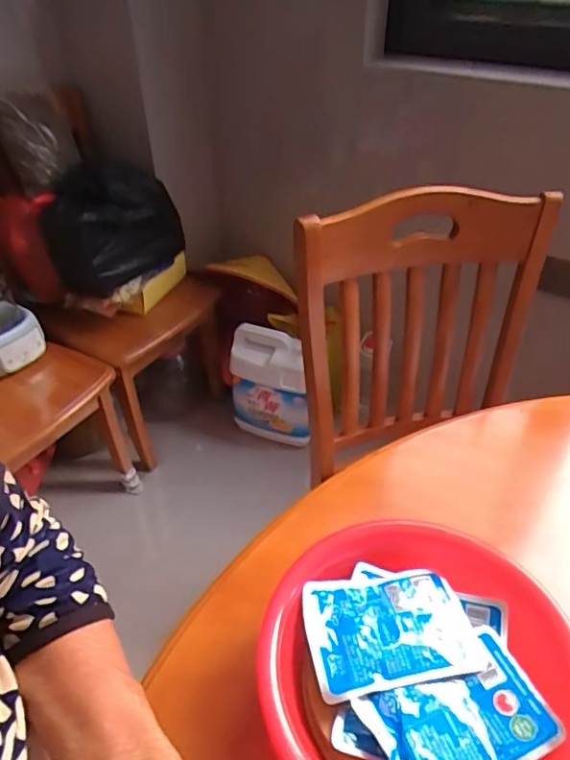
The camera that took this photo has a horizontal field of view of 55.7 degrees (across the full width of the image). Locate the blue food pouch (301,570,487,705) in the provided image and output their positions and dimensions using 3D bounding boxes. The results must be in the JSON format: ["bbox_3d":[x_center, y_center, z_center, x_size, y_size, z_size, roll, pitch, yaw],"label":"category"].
[{"bbox_3d":[0.081,0.194,0.426,0.129,0.017,0.088,-7,41,-8],"label":"blue food pouch"}]

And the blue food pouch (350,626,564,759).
[{"bbox_3d":[0.121,0.238,0.379,0.125,0.014,0.078,-15,43,-16],"label":"blue food pouch"}]

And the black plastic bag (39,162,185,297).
[{"bbox_3d":[-0.435,-0.392,1.365,0.196,0.240,0.340,13,43,15],"label":"black plastic bag"}]

